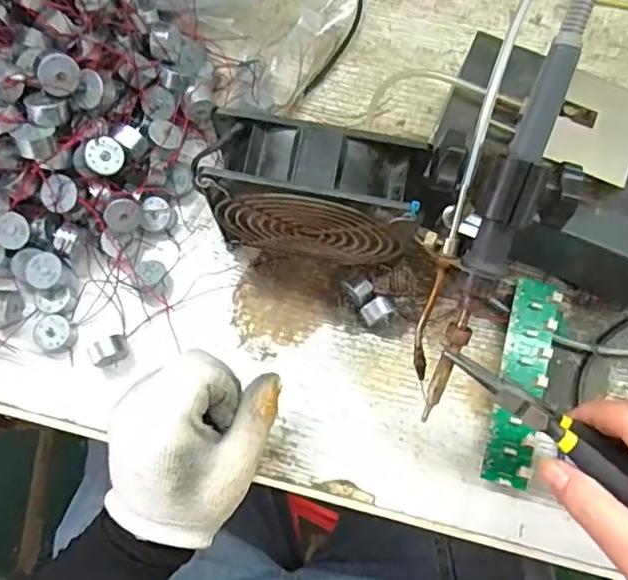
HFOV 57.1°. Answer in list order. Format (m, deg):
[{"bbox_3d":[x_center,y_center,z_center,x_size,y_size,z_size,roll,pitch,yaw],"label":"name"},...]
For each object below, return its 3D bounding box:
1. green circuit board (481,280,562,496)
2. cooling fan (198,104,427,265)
[{"bbox_3d":[0.139,0.062,0.389,0.031,0.016,0.136,15,76,2],"label":"green circuit board"},{"bbox_3d":[0.000,-0.052,0.354,0.122,0.120,0.047,10,78,0],"label":"cooling fan"}]

